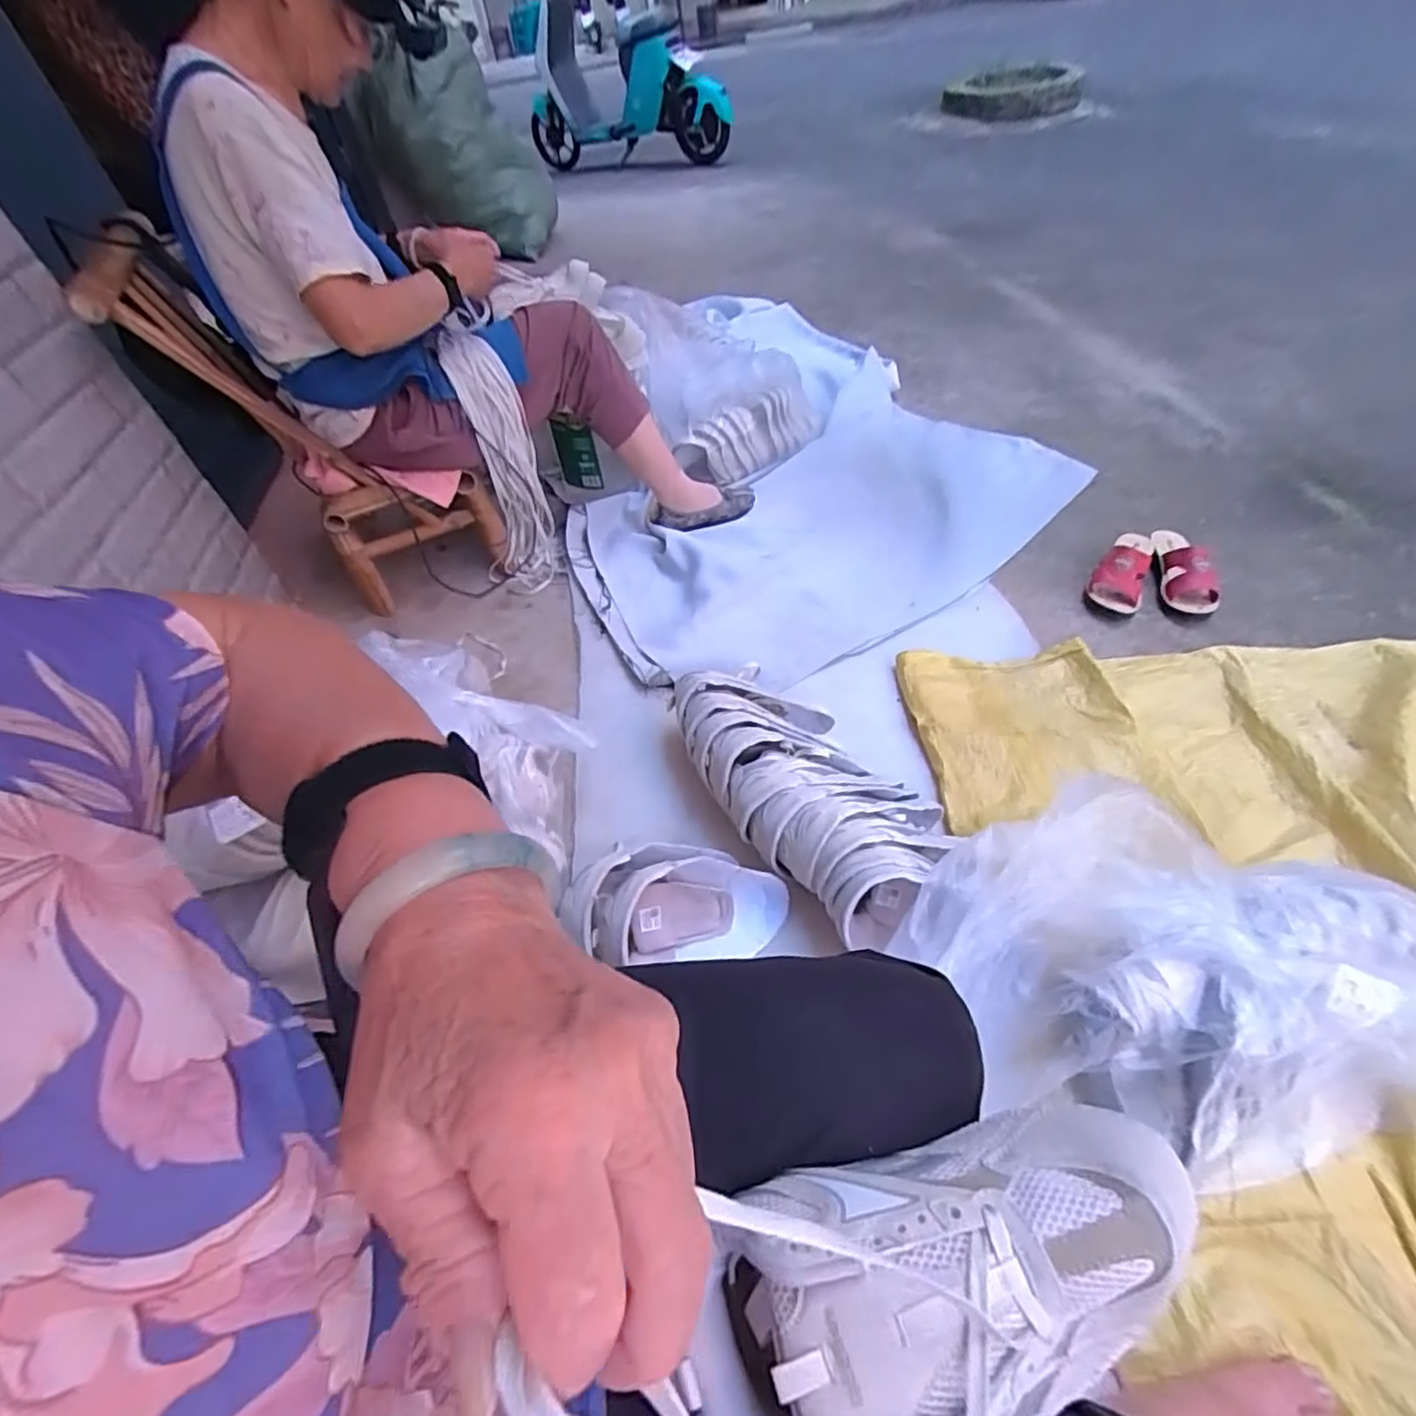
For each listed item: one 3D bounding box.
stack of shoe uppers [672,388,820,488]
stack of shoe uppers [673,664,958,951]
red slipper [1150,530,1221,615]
[{"bbox_3d":[0.104,-0.615,1.455,0.131,0.111,0.362,36,59,28],"label":"stack of shoe uppers"},{"bbox_3d":[0.116,0.086,0.876,0.209,0.122,0.417,-34,57,-25],"label":"stack of shoe uppers"},{"bbox_3d":[0.848,-0.257,1.178,0.082,0.058,0.198,0,62,1],"label":"red slipper"}]

